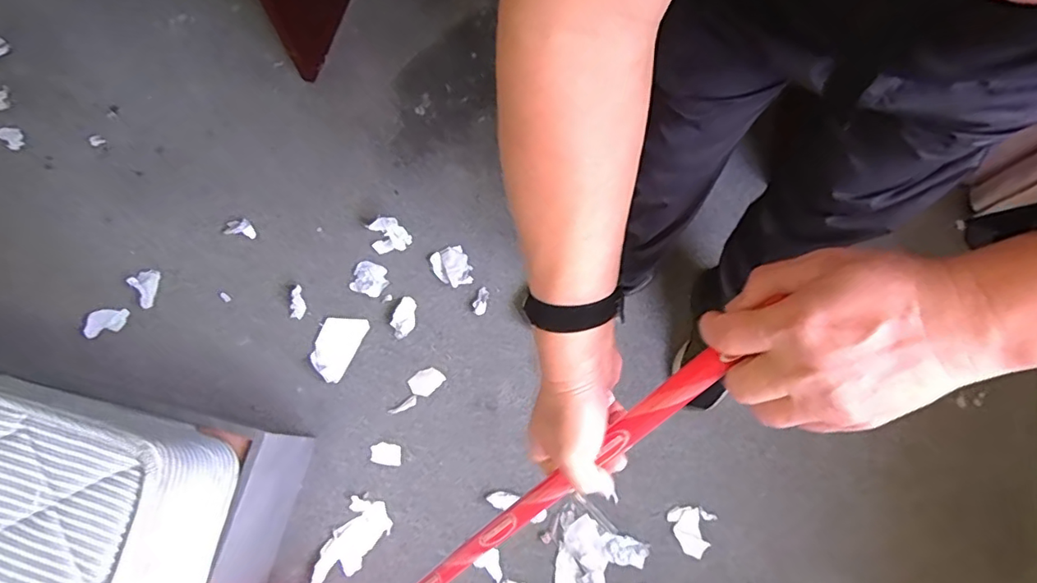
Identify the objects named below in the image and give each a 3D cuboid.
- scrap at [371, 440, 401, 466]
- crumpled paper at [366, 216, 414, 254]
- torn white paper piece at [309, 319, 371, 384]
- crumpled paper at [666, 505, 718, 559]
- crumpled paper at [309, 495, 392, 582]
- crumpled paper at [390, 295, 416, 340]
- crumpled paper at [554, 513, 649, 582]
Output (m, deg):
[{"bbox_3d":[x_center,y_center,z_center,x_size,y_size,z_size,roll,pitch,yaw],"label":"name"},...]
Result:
[{"bbox_3d":[-0.263,0.321,1.081,0.061,0.004,0.041,4,76,5],"label":"scrap"},{"bbox_3d":[-0.283,-0.124,1.195,0.085,0.034,0.079,-25,75,-9],"label":"crumpled paper"},{"bbox_3d":[-0.380,0.111,1.133,0.089,0.008,0.137,26,74,7],"label":"torn white paper piece"},{"bbox_3d":[0.328,0.460,1.047,0.088,0.011,0.087,12,73,3],"label":"crumpled paper"},{"bbox_3d":[-0.319,0.487,1.025,0.091,0.016,0.188,26,74,7],"label":"crumpled paper"},{"bbox_3d":[-0.242,0.053,1.152,0.049,0.014,0.092,8,72,1],"label":"crumpled paper"},{"bbox_3d":[0.139,0.516,1.011,0.148,0.033,0.169,31,74,8],"label":"crumpled paper"}]

